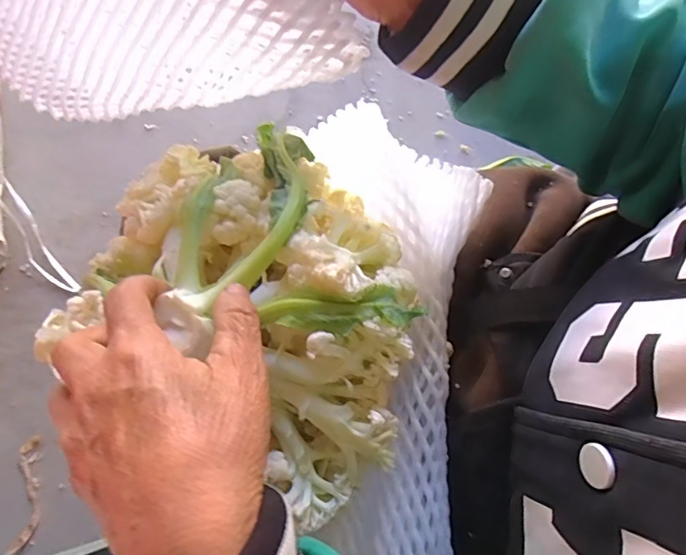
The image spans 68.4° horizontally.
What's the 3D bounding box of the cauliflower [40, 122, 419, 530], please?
[{"bbox_3d":[-0.053,0.009,0.285,0.210,0.094,0.171,33,82,6],"label":"cauliflower"}]

